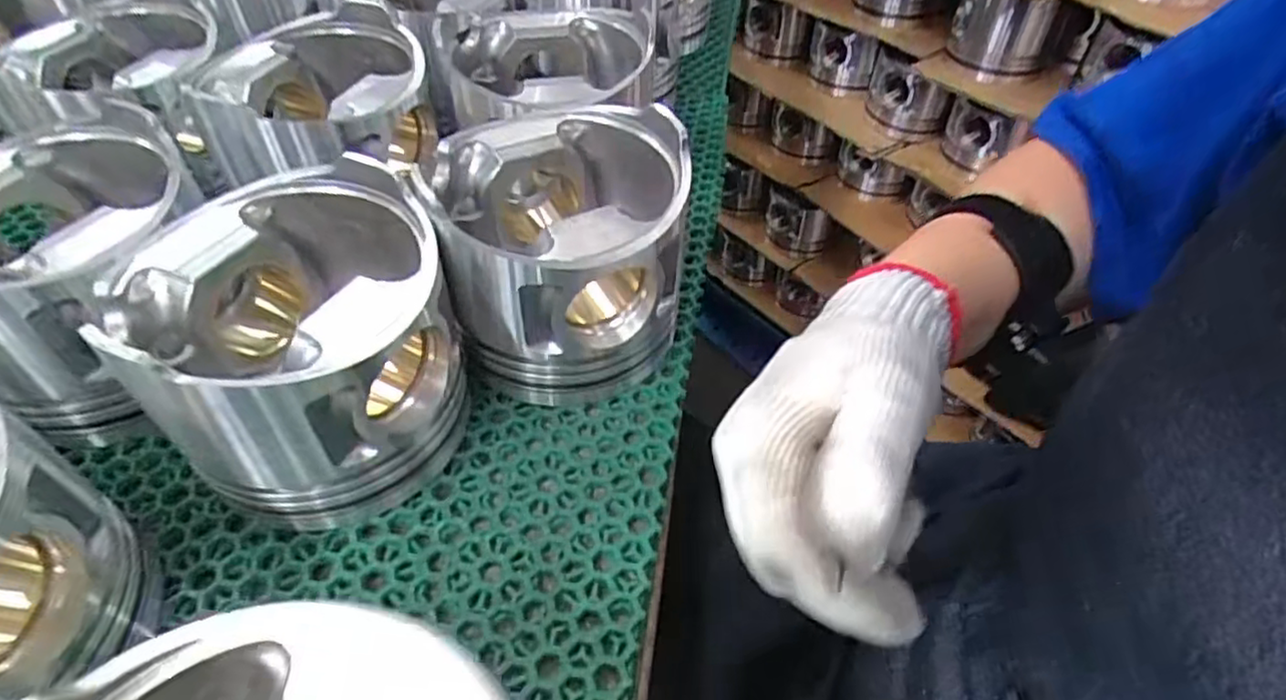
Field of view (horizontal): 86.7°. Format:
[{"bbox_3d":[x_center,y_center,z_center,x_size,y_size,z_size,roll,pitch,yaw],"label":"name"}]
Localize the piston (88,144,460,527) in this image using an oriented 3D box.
[{"bbox_3d":[-0.130,0.000,0.272,0.109,0.100,0.108,-19,50,-17],"label":"piston"}]

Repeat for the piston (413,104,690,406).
[{"bbox_3d":[-0.035,-0.044,0.315,0.099,0.098,0.107,0,47,0],"label":"piston"}]

